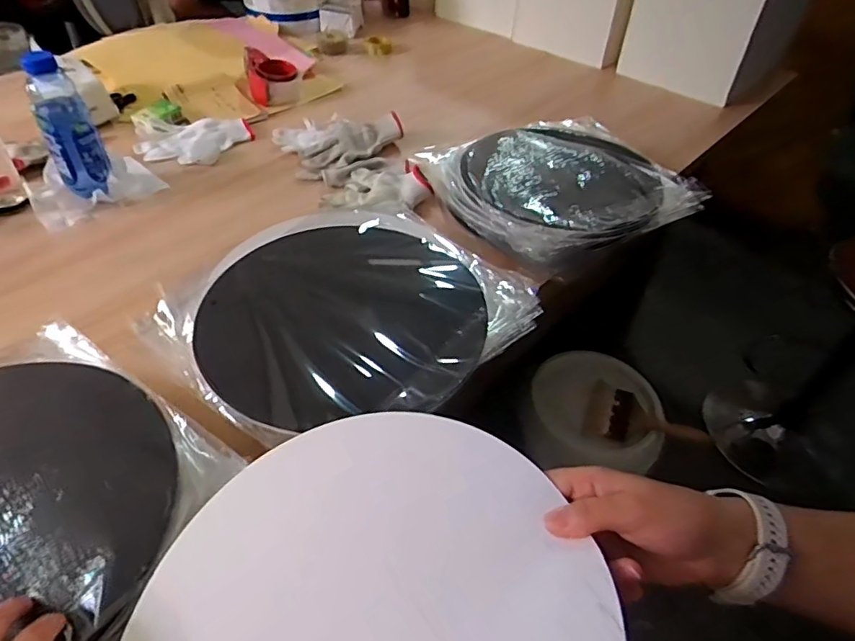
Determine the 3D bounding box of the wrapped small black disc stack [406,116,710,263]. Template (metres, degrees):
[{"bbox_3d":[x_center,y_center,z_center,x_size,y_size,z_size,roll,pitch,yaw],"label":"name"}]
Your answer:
[{"bbox_3d":[0.205,-0.224,0.880,0.342,0.056,0.337,-21,50,-22],"label":"wrapped small black disc stack"}]

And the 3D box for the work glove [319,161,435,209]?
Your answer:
[{"bbox_3d":[-0.084,-0.223,0.889,0.169,0.031,0.109,-4,45,-7],"label":"work glove"}]

